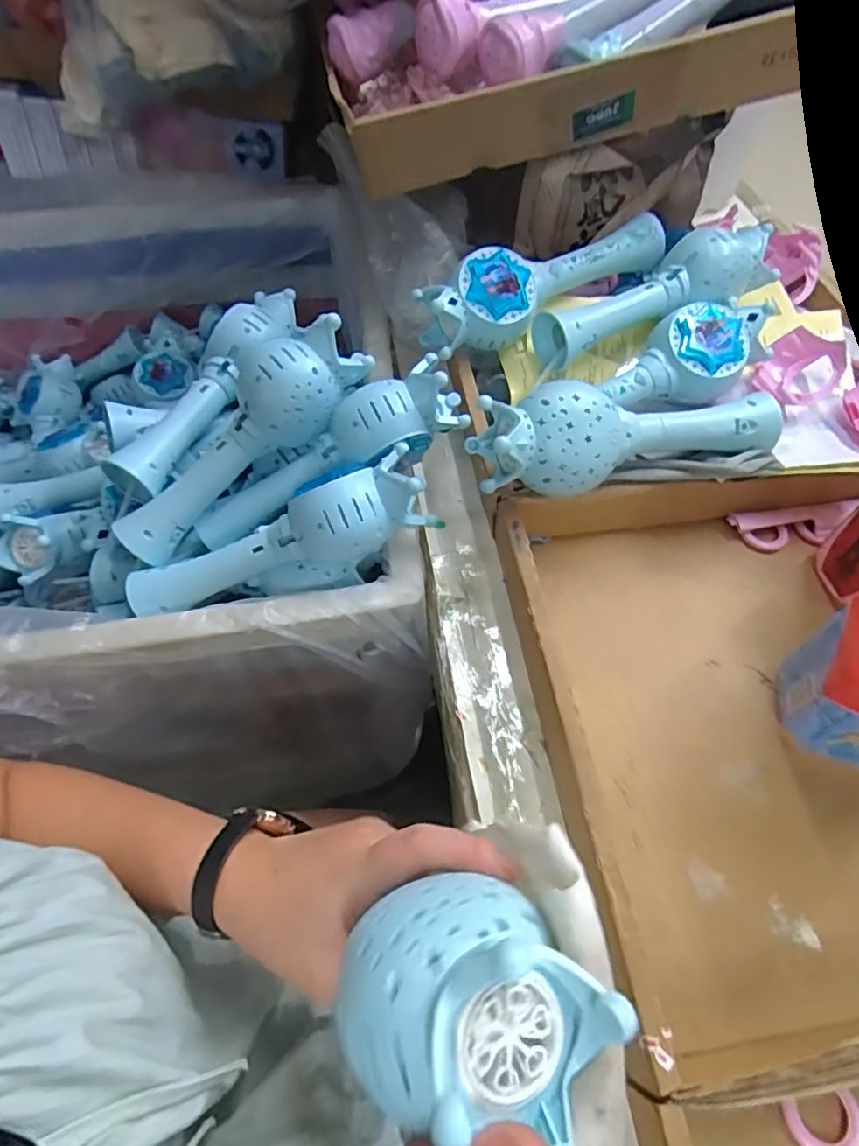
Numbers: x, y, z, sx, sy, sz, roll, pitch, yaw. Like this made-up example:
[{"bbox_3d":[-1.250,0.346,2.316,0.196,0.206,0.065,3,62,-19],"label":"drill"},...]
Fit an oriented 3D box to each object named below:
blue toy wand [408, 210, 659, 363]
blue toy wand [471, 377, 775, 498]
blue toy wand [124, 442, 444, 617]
[{"bbox_3d":[0.099,-0.262,0.532,0.233,0.059,0.072,-31,62,-17],"label":"blue toy wand"},{"bbox_3d":[0.150,-0.104,0.427,0.237,0.064,0.068,-11,58,-5],"label":"blue toy wand"},{"bbox_3d":[-0.114,-0.023,0.452,0.237,0.065,0.063,-22,57,12],"label":"blue toy wand"}]

